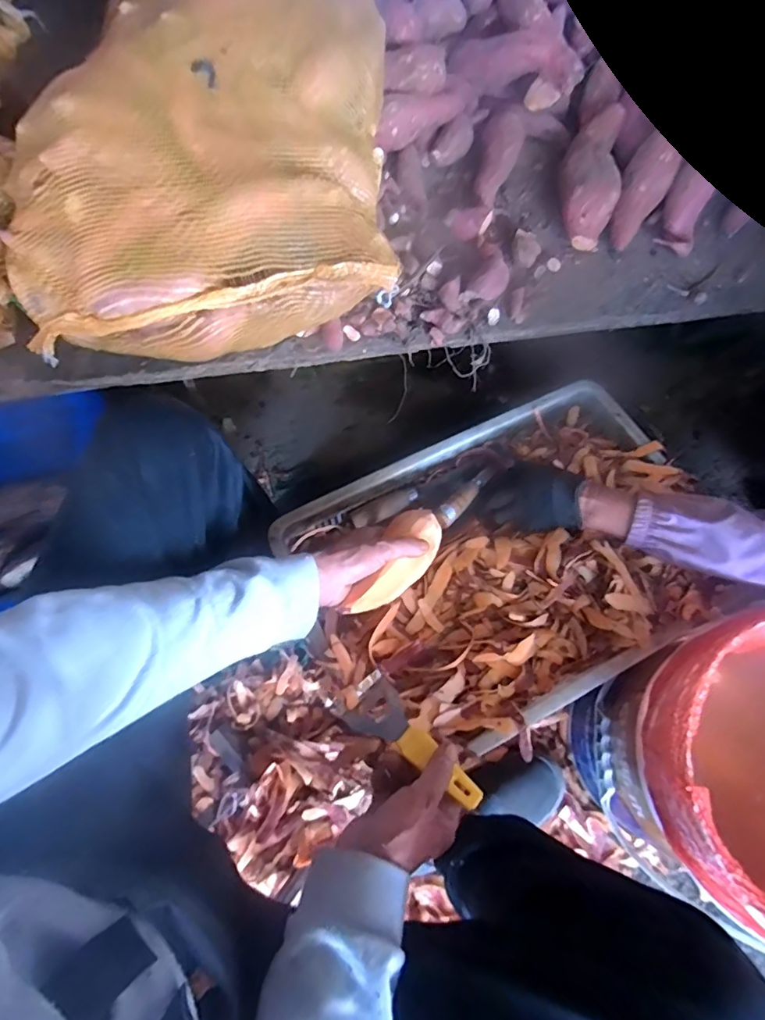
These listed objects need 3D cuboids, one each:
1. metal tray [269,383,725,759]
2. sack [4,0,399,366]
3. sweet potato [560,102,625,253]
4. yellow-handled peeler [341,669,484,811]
[{"bbox_3d":[0.165,0.061,0.671,0.532,0.092,0.364,-26,72,-11],"label":"metal tray"},{"bbox_3d":[-0.213,-0.469,0.624,0.423,0.177,0.541,-3,69,-3],"label":"sack"},{"bbox_3d":[0.305,-0.495,0.753,0.081,0.072,0.233,12,69,3],"label":"sweet potato"},{"bbox_3d":[0.026,0.218,0.473,0.148,0.014,0.054,35,71,29],"label":"yellow-handled peeler"}]

